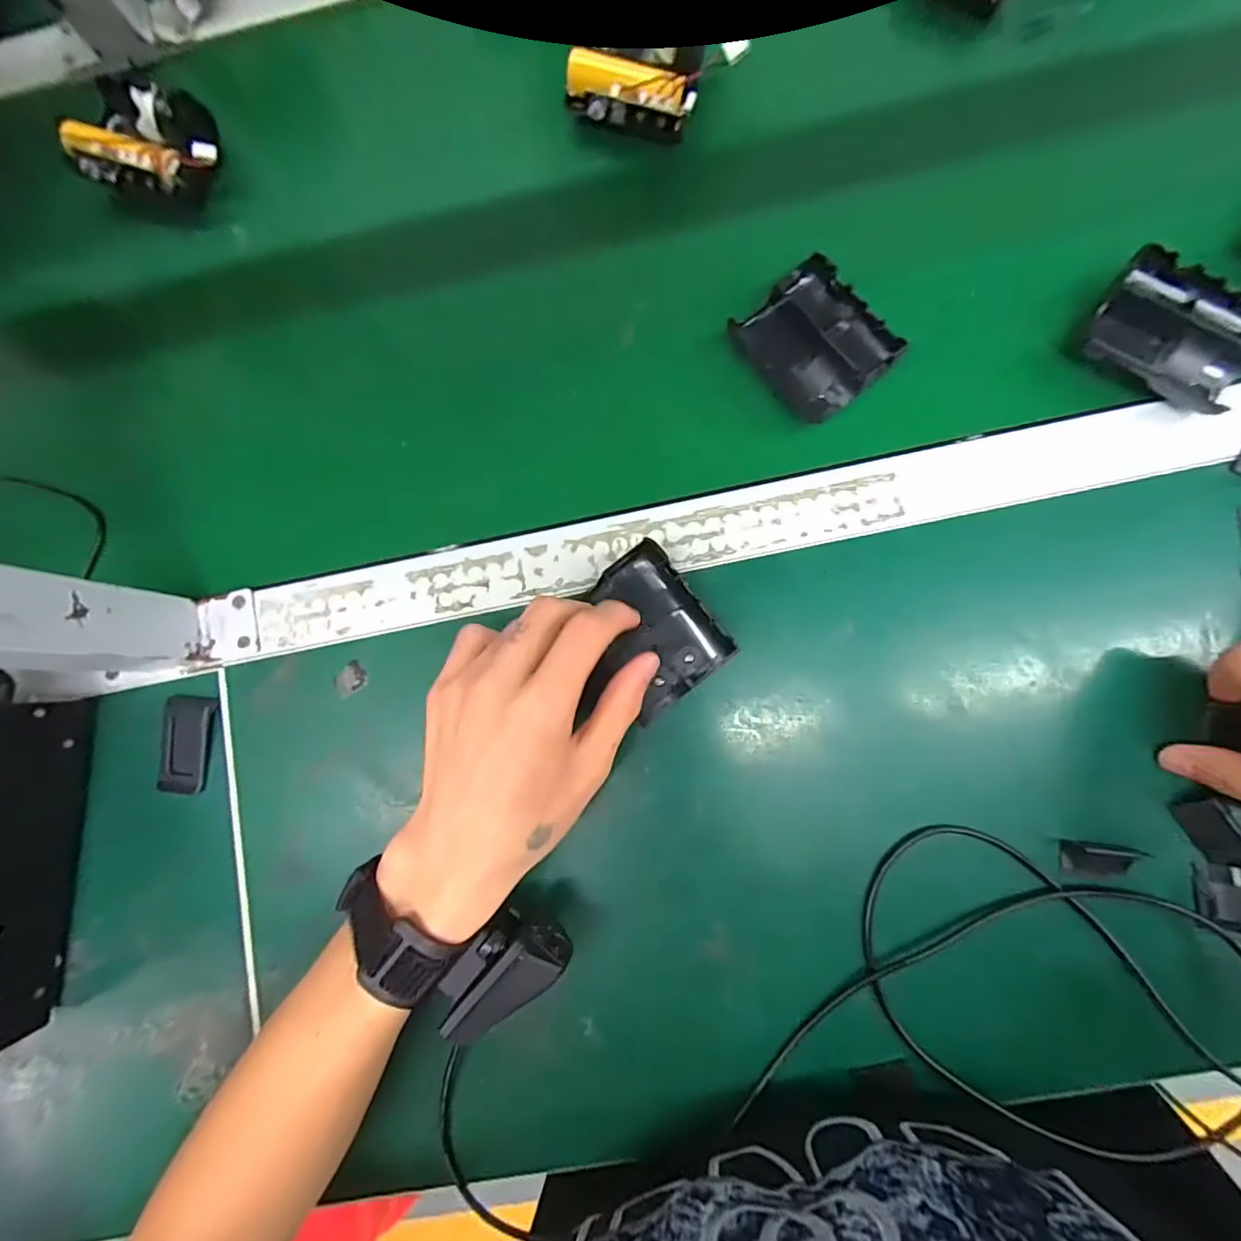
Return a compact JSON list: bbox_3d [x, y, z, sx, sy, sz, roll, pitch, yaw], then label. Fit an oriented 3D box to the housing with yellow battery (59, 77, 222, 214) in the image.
[{"bbox_3d":[-0.312,-0.310,0.359,0.088,0.039,0.069,13,87,6],"label":"housing with yellow battery"}]

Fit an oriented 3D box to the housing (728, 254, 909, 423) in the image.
[{"bbox_3d":[0.112,-0.160,0.312,0.063,0.022,0.077,-40,83,1],"label":"housing"}]

